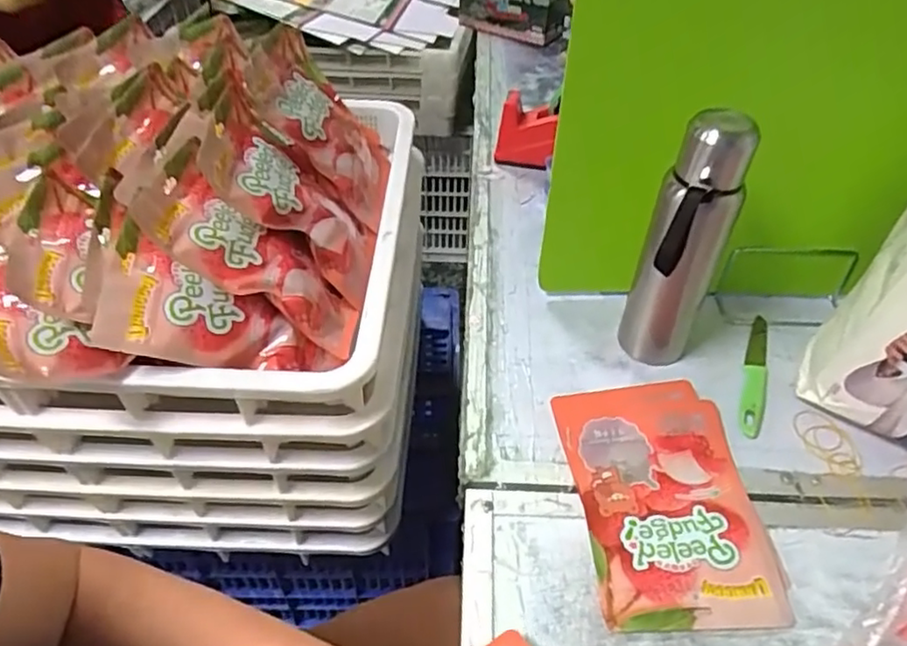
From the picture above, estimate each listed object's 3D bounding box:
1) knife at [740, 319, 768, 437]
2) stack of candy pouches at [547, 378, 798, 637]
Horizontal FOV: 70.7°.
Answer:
[{"bbox_3d":[0.339,0.056,0.719,0.025,0.006,0.188,16,46,15],"label":"knife"},{"bbox_3d":[0.199,0.160,0.604,0.163,0.017,0.242,-3,45,-4],"label":"stack of candy pouches"}]

